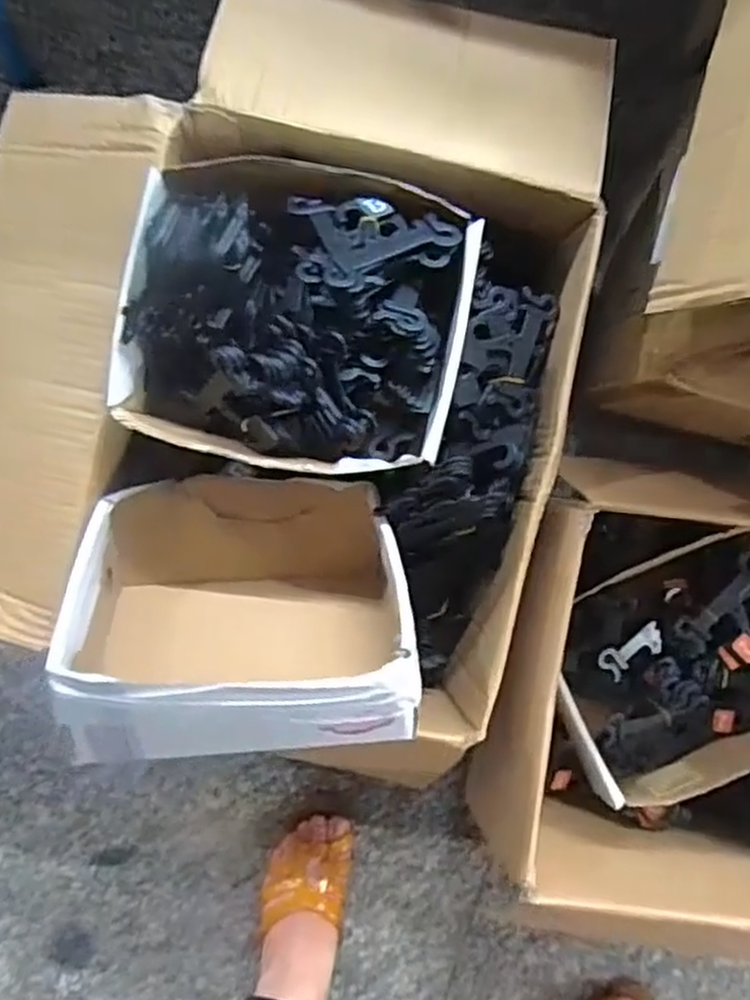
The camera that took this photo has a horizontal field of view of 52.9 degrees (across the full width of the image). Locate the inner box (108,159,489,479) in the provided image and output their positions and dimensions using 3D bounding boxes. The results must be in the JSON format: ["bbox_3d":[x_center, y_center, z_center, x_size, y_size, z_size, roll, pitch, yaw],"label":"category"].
[{"bbox_3d":[-0.059,-0.128,0.546,0.232,0.114,0.208,11,92,-5],"label":"inner box"}]

